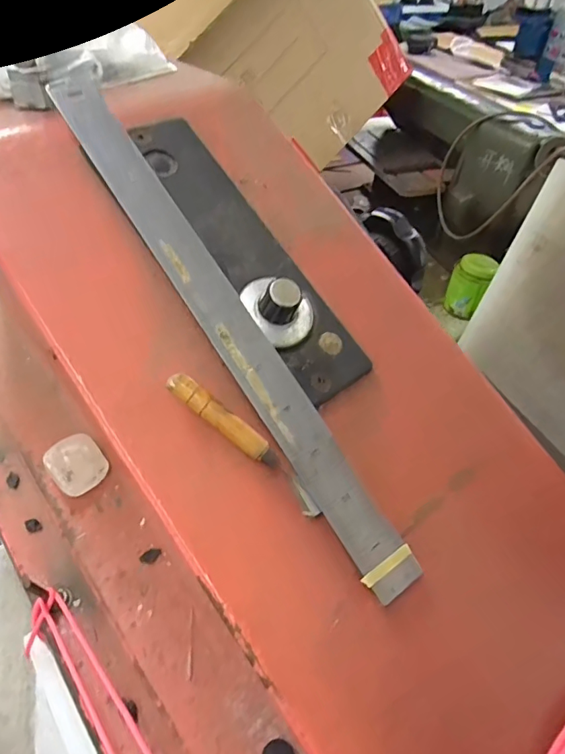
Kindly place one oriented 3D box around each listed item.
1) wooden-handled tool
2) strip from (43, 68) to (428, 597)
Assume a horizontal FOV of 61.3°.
[{"bbox_3d":[-0.016,0.030,0.223,0.091,0.007,0.010,43,53,-3],"label":"wooden-handled tool"},{"bbox_3d":[-0.033,-0.036,0.247,0.026,0.005,0.322,-29,79,-26],"label":"strip"}]

